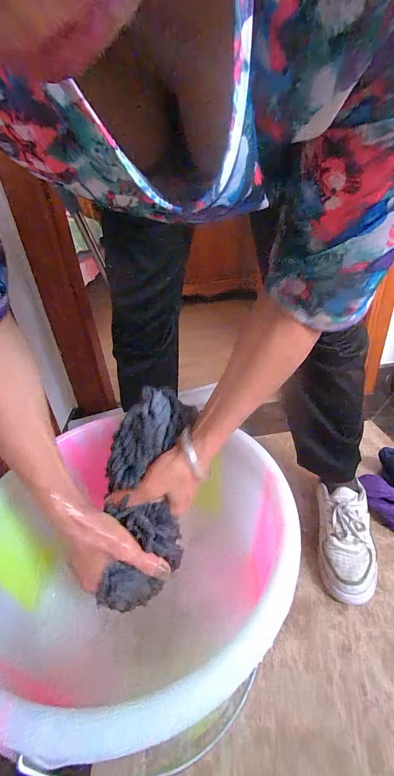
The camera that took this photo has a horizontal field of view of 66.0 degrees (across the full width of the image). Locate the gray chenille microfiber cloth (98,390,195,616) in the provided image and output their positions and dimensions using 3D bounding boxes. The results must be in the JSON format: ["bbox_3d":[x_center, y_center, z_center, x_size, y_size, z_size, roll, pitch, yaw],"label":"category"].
[{"bbox_3d":[-0.064,0.112,0.342,0.088,0.049,0.232,0,74,9],"label":"gray chenille microfiber cloth"}]

